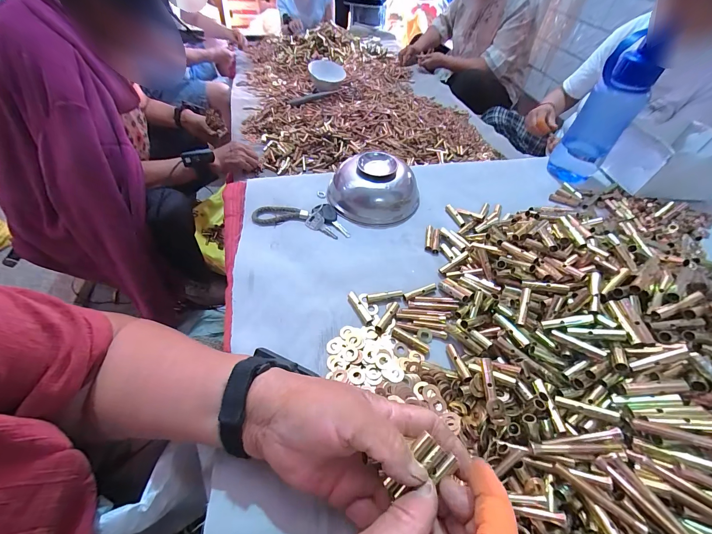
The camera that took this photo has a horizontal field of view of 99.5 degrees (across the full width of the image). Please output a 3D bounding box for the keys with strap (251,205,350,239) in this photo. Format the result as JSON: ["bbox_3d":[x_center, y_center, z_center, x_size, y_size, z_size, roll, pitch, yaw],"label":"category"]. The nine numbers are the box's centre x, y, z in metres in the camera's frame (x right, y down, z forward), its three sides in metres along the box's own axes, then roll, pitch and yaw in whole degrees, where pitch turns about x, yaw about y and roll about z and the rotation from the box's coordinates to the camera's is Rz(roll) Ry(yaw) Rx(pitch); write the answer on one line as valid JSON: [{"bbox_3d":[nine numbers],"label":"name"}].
[{"bbox_3d":[-0.080,-0.067,0.428,0.129,0.012,0.060,-6,51,-8],"label":"keys with strap"}]

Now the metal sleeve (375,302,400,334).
[{"bbox_3d":[0.036,0.056,0.340,0.011,0.010,0.044,27,54,19],"label":"metal sleeve"}]

